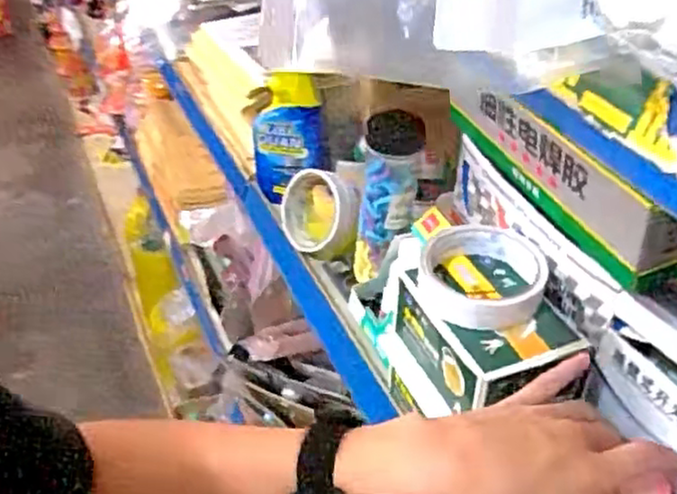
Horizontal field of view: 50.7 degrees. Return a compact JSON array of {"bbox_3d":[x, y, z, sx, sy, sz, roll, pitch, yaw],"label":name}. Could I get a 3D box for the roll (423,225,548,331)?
[{"bbox_3d":[0.106,0.023,0.520,0.080,0.037,0.087,0,38,0],"label":"roll"}]

